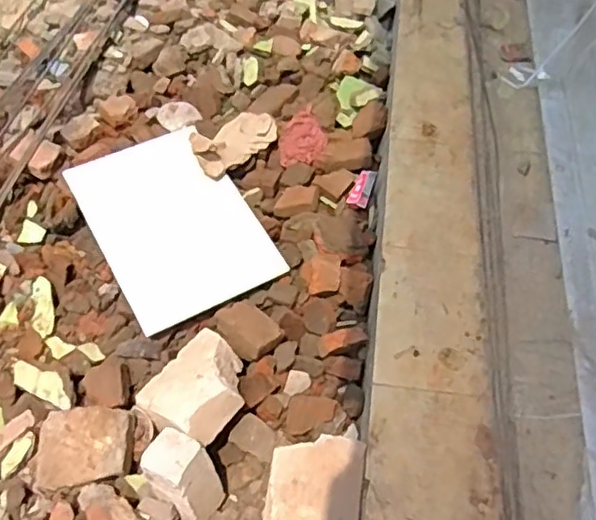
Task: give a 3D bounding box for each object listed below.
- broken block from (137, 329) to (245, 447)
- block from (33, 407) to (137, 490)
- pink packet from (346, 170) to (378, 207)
[{"bbox_3d":[-0.232,0.298,1.442,0.222,0.105,0.252,11,49,47],"label":"broken block"},{"bbox_3d":[-0.479,0.413,1.374,0.216,0.070,0.170,-2,58,-2],"label":"block"},{"bbox_3d":[0.194,-0.214,1.831,0.065,0.019,0.135,19,58,13],"label":"pink packet"}]

